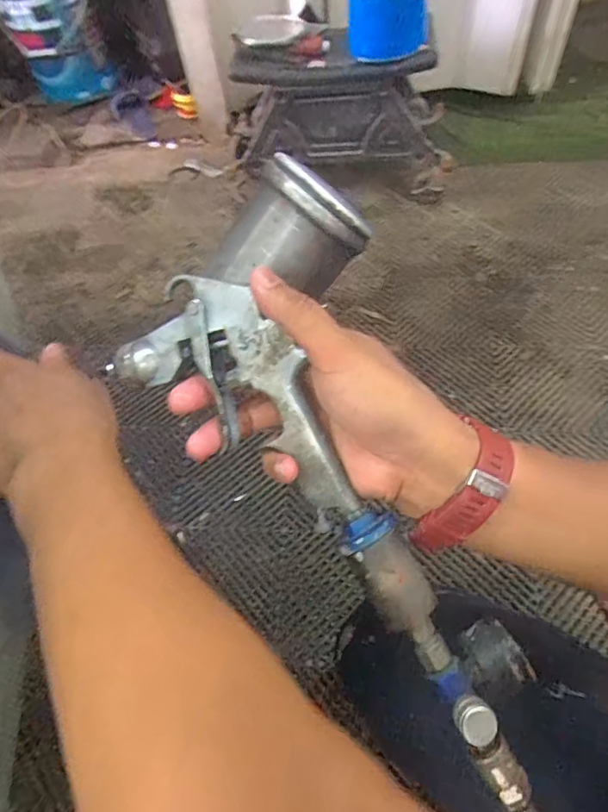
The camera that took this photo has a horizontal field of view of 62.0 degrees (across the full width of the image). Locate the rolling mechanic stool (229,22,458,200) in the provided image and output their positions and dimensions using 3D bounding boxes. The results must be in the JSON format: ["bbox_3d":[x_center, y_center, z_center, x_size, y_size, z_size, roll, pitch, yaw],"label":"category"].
[{"bbox_3d":[0.092,-0.744,1.272,0.534,0.335,0.261,0,57,7],"label":"rolling mechanic stool"}]

